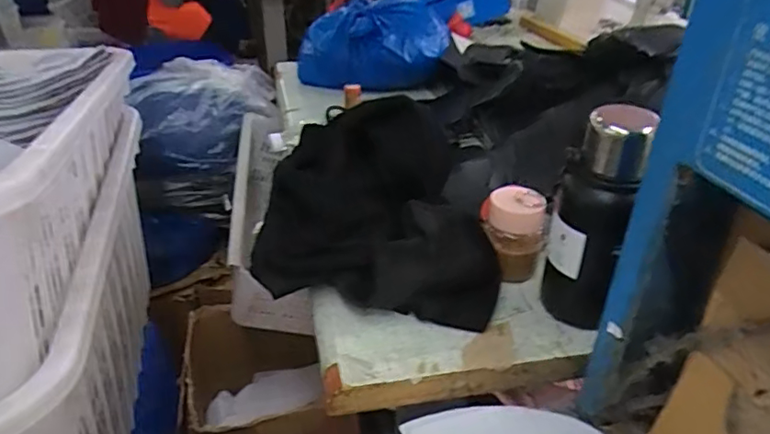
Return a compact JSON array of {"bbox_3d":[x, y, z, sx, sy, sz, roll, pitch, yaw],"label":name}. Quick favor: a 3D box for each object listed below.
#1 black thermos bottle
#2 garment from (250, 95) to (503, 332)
[{"bbox_3d":[0.224,0.005,0.615,0.076,0.245,0.070,11,33,18],"label":"black thermos bottle"},{"bbox_3d":[-0.006,-0.020,0.699,0.294,0.178,0.210,4,31,7],"label":"garment"}]

